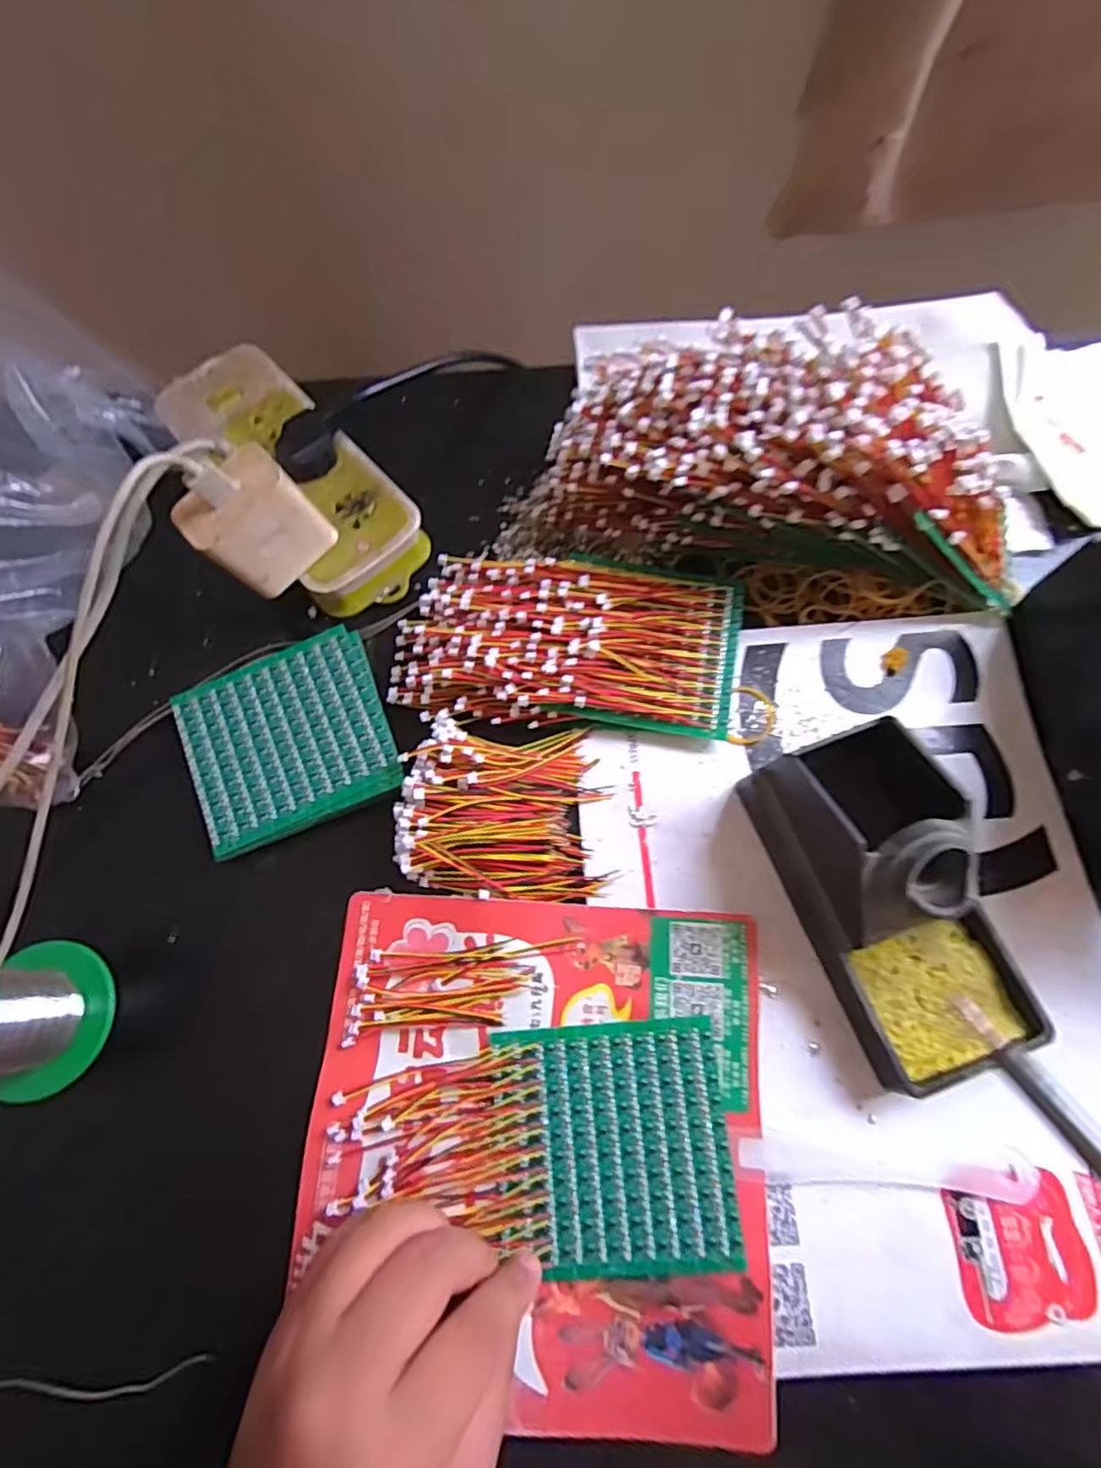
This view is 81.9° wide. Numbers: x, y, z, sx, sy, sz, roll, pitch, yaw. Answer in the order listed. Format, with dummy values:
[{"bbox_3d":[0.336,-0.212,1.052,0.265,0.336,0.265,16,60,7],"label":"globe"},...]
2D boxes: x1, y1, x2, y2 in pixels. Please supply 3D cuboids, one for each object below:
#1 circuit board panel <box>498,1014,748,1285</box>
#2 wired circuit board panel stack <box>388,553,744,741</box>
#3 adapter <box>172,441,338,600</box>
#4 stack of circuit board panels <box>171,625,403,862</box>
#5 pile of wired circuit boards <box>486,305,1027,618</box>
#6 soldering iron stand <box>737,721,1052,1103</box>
[{"bbox_3d":[0.027,0.176,0.272,0.095,0.008,0.093,-5,72,0],"label":"circuit board panel"},{"bbox_3d":[0.008,-0.052,0.341,0.183,0.026,0.095,3,72,2],"label":"wired circuit board panel stack"},{"bbox_3d":[-0.146,-0.103,0.316,0.030,0.060,0.056,39,77,13],"label":"adapter"},{"bbox_3d":[-0.136,0.002,0.331,0.099,0.010,0.094,-23,73,-6],"label":"stack of circuit board panels"},{"bbox_3d":[0.116,-0.145,0.329,0.284,0.101,0.095,7,72,4],"label":"pile of wired circuit boards"},{"bbox_3d":[0.152,0.070,0.273,0.070,0.075,0.143,-22,73,-6],"label":"soldering iron stand"}]

